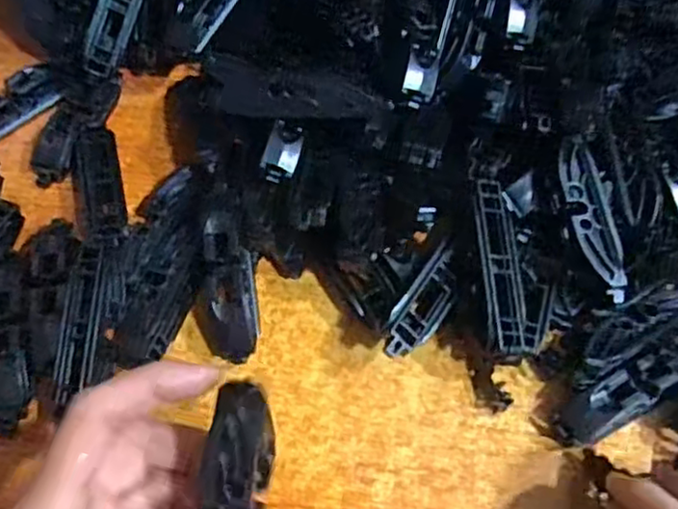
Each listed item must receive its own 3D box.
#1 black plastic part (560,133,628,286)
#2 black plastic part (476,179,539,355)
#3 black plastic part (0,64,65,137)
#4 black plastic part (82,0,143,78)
[{"bbox_3d":[0.113,-0.020,0.307,0.018,0.005,0.070,-7,71,-7],"label":"black plastic part"},{"bbox_3d":[0.070,0.005,0.294,0.022,0.016,0.074,-4,76,-5],"label":"black plastic part"},{"bbox_3d":[-0.183,-0.079,0.372,0.067,0.014,0.024,-37,66,-22],"label":"black plastic part"},{"bbox_3d":[-0.118,-0.133,0.370,0.016,0.013,0.075,23,95,12],"label":"black plastic part"}]

